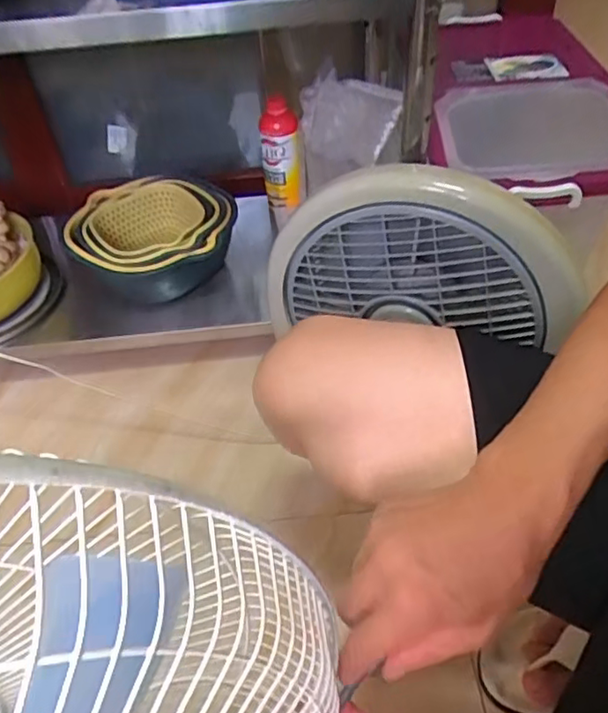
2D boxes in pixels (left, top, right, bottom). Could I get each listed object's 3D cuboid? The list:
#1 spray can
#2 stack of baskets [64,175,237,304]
[{"bbox_3d":[-0.039,-0.327,1.014,0.057,0.183,0.057,-3,46,3],"label":"spray can"},{"bbox_3d":[-0.225,-0.178,0.933,0.243,0.110,0.224,-15,47,-9],"label":"stack of baskets"}]

